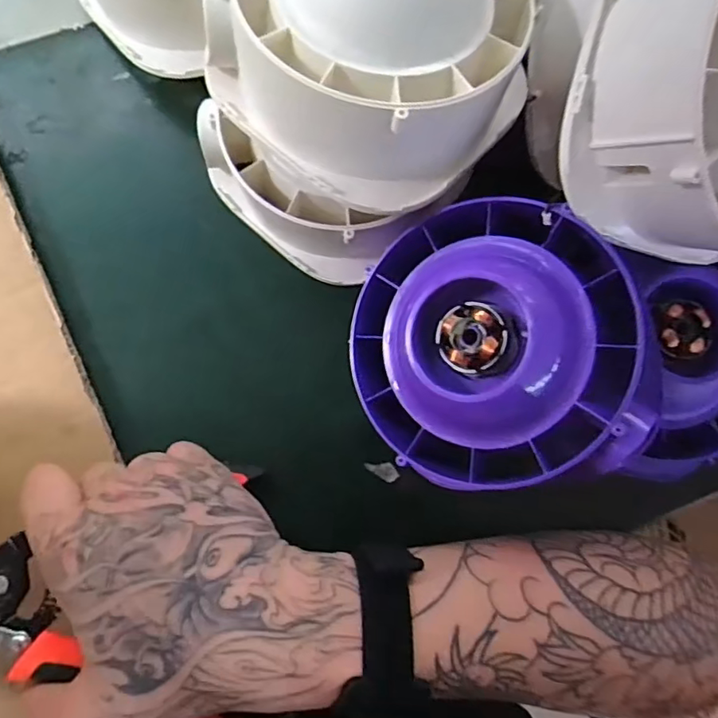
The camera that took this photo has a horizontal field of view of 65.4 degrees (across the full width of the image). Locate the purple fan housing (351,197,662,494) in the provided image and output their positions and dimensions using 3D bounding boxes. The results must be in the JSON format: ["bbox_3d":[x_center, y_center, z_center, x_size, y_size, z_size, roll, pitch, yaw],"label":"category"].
[{"bbox_3d":[0.062,-0.005,0.267,0.126,0.073,0.126,-3,82,21],"label":"purple fan housing"}]

